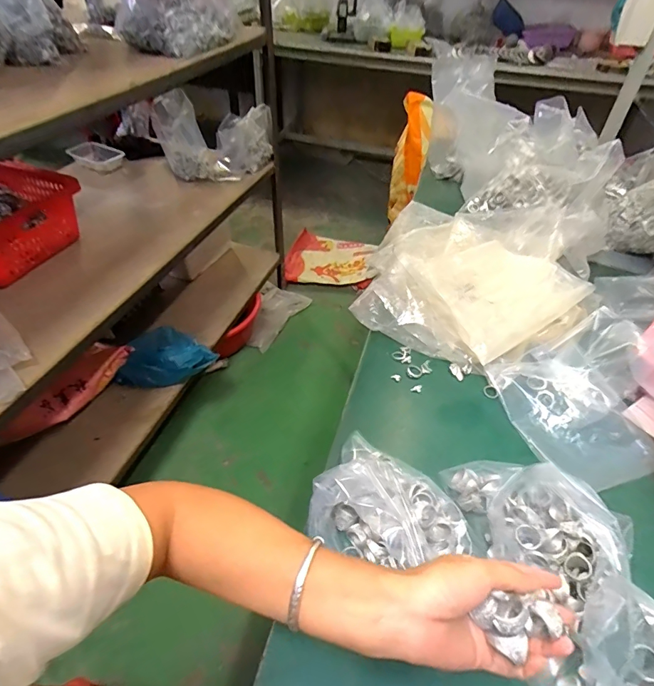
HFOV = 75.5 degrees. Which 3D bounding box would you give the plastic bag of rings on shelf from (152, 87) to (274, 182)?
[{"bbox_3d":[-0.349,-0.654,1.311,0.333,0.242,0.202,-34,55,-31],"label":"plastic bag of rings on shelf"}]

